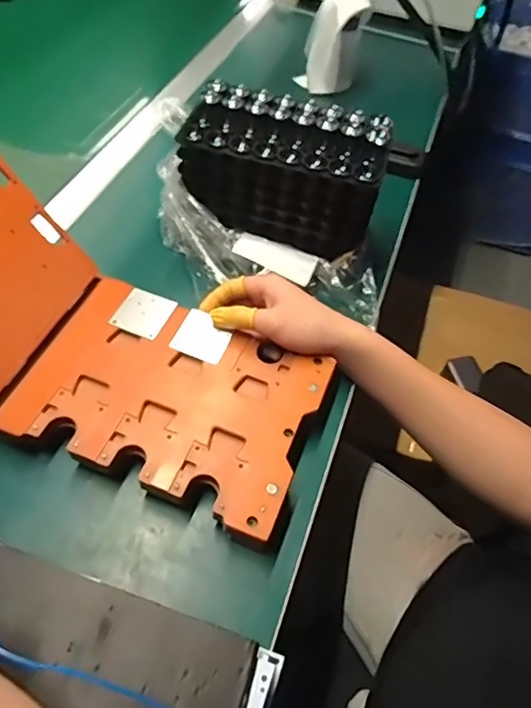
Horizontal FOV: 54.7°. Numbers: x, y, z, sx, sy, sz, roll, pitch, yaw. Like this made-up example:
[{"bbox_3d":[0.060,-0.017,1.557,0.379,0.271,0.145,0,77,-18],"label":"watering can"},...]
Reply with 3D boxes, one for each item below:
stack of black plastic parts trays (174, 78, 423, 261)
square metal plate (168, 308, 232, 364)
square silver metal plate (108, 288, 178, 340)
[{"bbox_3d":[0.027,-0.183,0.519,0.208,0.106,0.090,16,55,6],"label":"stack of black plastic parts trays"},{"bbox_3d":[-0.055,-0.016,0.453,0.047,0.006,0.043,20,55,11],"label":"square metal plate"},{"bbox_3d":[-0.111,-0.038,0.468,0.046,0.004,0.047,19,55,9],"label":"square silver metal plate"}]

